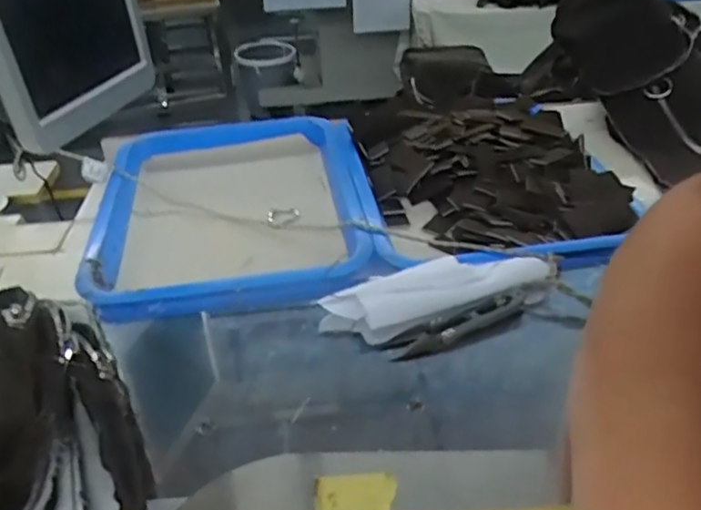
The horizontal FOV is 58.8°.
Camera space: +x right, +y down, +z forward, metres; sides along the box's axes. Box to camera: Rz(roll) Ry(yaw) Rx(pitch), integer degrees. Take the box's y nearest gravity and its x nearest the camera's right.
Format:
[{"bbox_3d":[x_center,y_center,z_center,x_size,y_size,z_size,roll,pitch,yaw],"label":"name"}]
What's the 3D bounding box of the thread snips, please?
[{"bbox_3d":[0.073,0.047,0.412,0.100,0.013,0.023,-16,38,-17],"label":"thread snips"}]

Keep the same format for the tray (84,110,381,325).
[{"bbox_3d":[-0.102,-0.051,0.566,0.228,0.040,0.283,-8,35,-4],"label":"tray"}]

